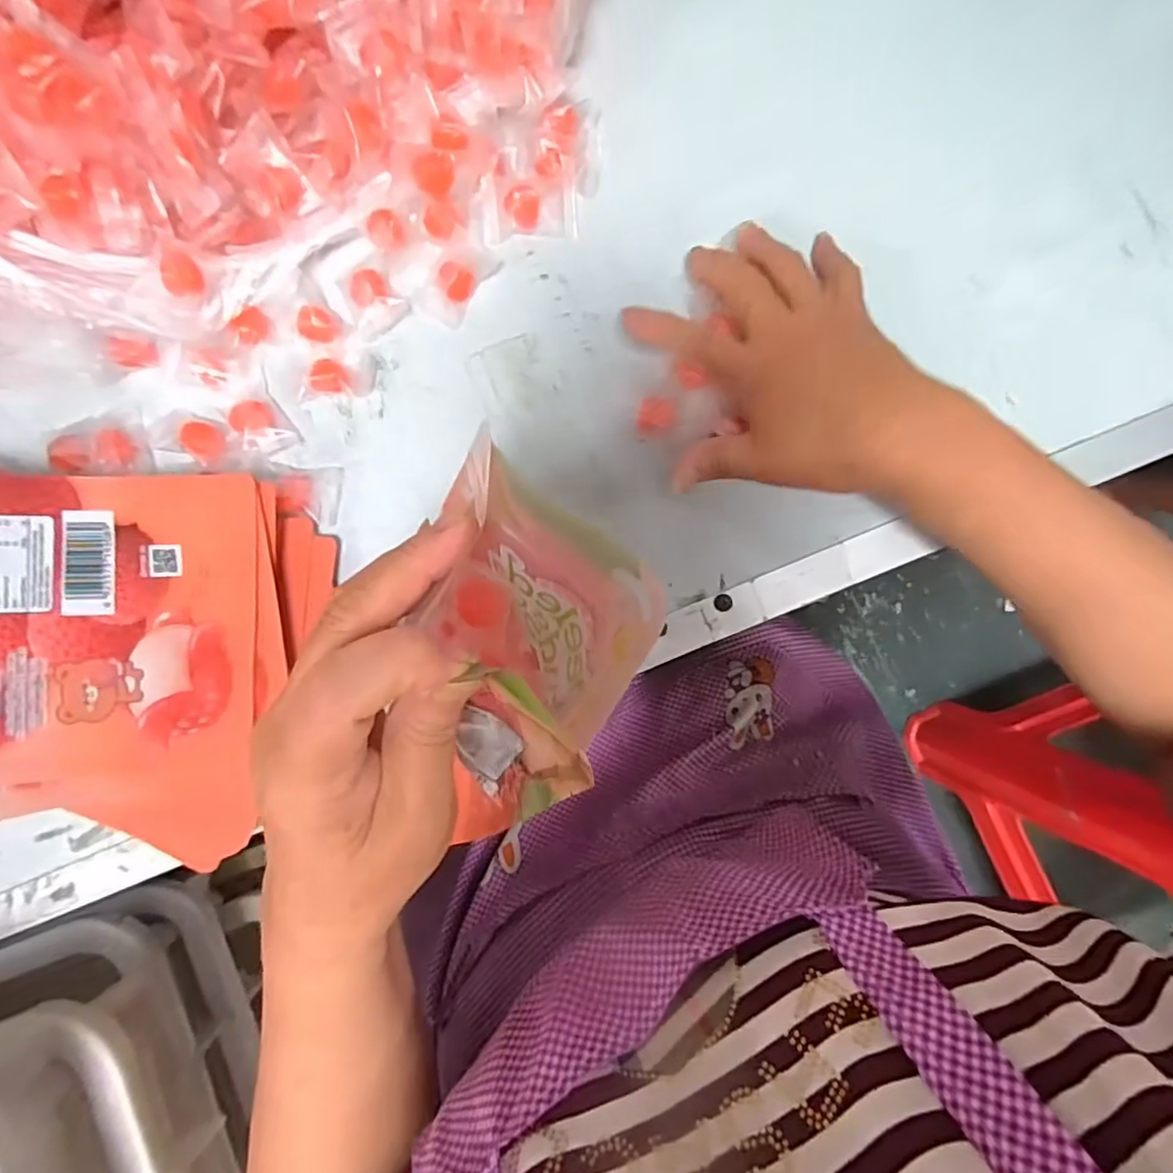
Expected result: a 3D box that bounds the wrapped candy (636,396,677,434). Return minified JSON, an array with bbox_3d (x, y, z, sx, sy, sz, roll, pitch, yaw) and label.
[{"bbox_3d":[0.039,-0.095,0.344,0.021,0.013,0.018,7,89,3],"label":"wrapped candy"}]

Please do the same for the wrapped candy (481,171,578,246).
[{"bbox_3d":[-0.033,-0.217,0.351,0.053,0.016,0.034,-4,88,2],"label":"wrapped candy"}]

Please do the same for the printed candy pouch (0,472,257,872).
[{"bbox_3d":[-0.284,0.044,0.310,0.211,0.033,0.204,3,92,-21],"label":"printed candy pouch"}]

